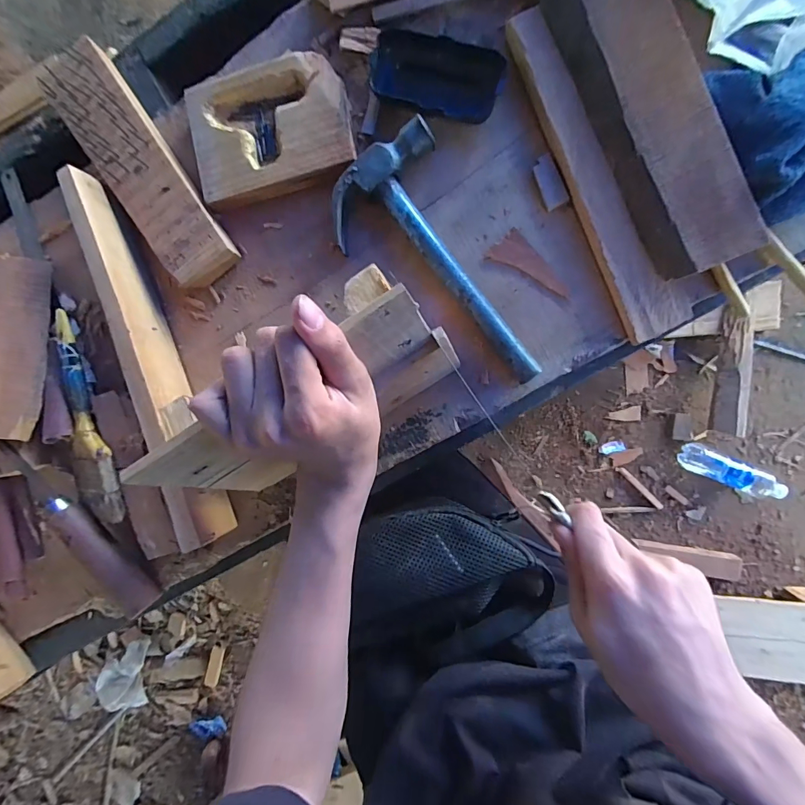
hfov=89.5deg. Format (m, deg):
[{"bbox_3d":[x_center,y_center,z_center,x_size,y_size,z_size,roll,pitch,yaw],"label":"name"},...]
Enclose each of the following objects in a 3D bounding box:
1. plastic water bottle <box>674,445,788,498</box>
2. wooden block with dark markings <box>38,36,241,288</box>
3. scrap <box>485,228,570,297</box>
[{"bbox_3d":[0.743,0.158,0.913,0.210,0.056,0.064,24,95,7],"label":"plastic water bottle"},{"bbox_3d":[-0.248,-0.220,0.384,0.067,0.028,0.245,-34,86,8],"label":"wooden block with dark markings"},{"bbox_3d":[0.112,-0.122,0.348,0.075,0.004,0.029,29,96,7],"label":"scrap"}]

